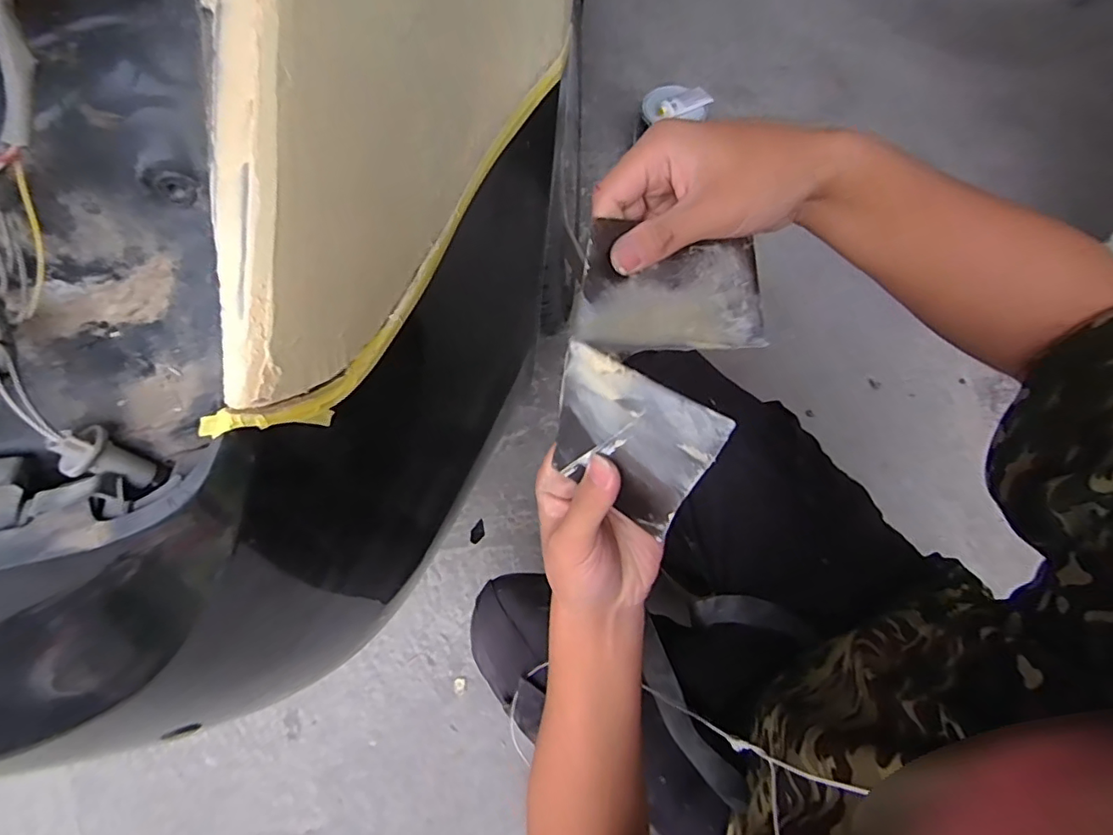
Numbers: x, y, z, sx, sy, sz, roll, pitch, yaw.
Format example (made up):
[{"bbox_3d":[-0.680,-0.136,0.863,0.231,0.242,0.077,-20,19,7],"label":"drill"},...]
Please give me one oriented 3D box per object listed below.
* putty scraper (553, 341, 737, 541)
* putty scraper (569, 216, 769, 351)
[{"bbox_3d":[0.033,0.016,0.269,0.074,0.114,0.004,30,59,14],"label":"putty scraper"},{"bbox_3d":[0.069,-0.076,0.324,0.132,0.004,0.070,-6,90,-25],"label":"putty scraper"}]

